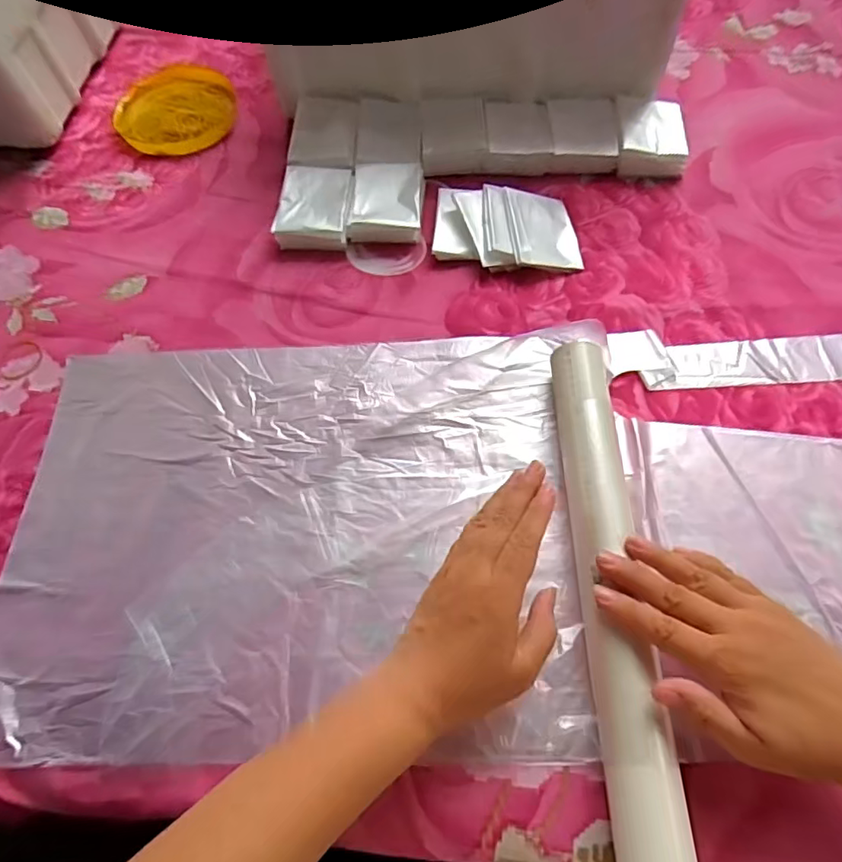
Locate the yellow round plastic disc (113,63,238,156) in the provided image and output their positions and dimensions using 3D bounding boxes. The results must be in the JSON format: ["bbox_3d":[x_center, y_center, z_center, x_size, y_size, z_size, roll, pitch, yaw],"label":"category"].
[{"bbox_3d":[-0.277,-0.371,0.627,0.125,0.014,0.149,-5,64,1],"label":"yellow round plastic disc"}]

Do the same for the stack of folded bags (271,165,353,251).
[{"bbox_3d":[-0.100,-0.214,0.531,0.066,0.027,0.085,4,65,5],"label":"stack of folded bags"}]

